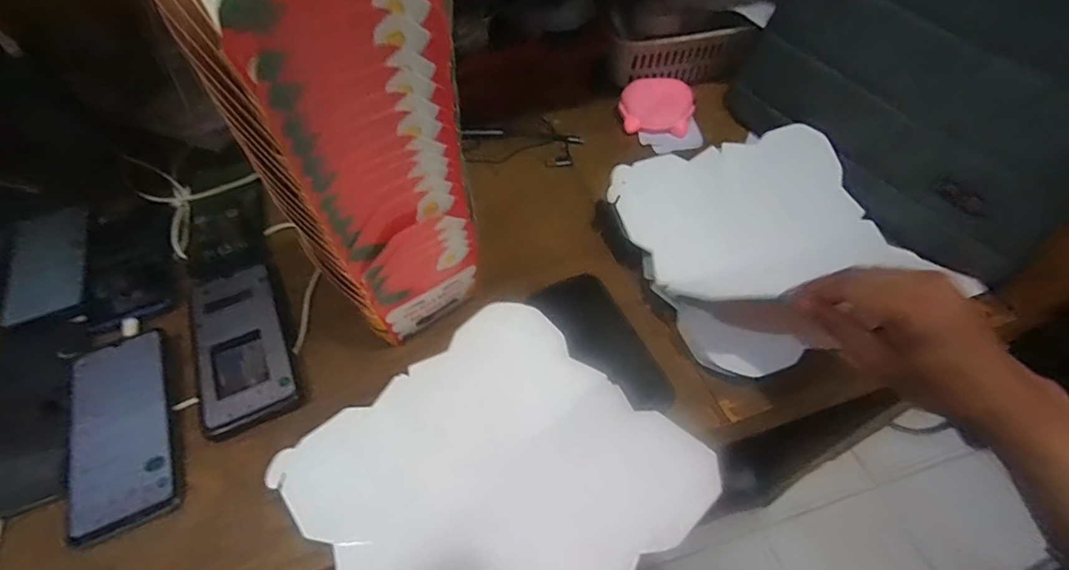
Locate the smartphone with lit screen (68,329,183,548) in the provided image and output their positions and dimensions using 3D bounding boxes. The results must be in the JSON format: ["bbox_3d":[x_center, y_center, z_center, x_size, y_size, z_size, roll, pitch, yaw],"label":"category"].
[{"bbox_3d":[-0.333,0.113,0.400,0.074,0.010,0.168,-23,56,-16],"label":"smartphone with lit screen"}]

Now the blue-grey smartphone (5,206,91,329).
[{"bbox_3d":[-0.500,-0.021,0.509,0.071,0.014,0.160,-23,56,-16],"label":"blue-grey smartphone"}]

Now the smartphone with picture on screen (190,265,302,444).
[{"bbox_3d":[-0.265,0.051,0.446,0.076,0.006,0.166,-22,56,-16],"label":"smartphone with picture on screen"}]

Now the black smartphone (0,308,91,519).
[{"bbox_3d":[-0.430,0.104,0.419,0.084,0.013,0.176,-14,54,-10],"label":"black smartphone"}]

